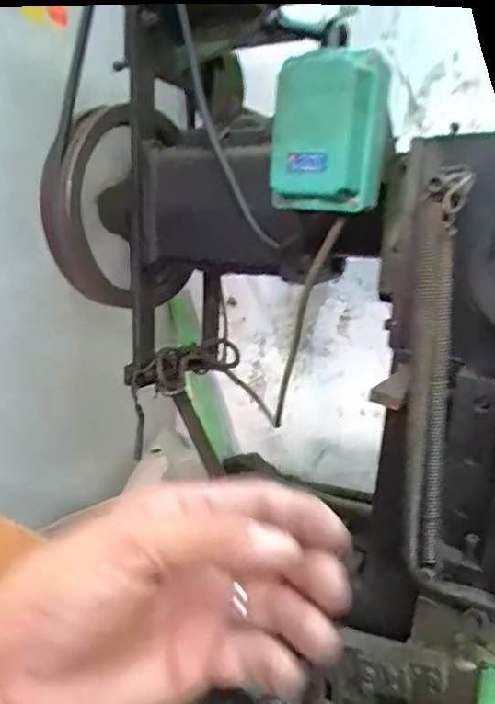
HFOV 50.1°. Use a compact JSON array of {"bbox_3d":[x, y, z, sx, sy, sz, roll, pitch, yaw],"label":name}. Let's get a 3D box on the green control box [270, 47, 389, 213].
[{"bbox_3d":[0.069,-0.191,0.468,0.090,0.125,0.069,10,14,27],"label":"green control box"}]

